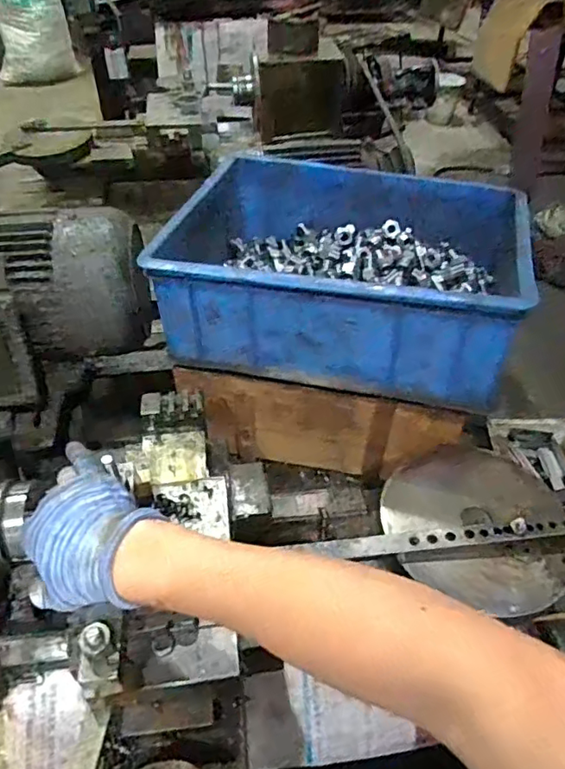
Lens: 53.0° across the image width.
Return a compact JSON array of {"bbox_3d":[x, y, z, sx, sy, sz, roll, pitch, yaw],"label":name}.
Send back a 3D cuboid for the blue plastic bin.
[{"bbox_3d":[0.080,-0.147,0.701,0.387,0.139,0.301,11,46,11],"label":"blue plastic bin"}]

